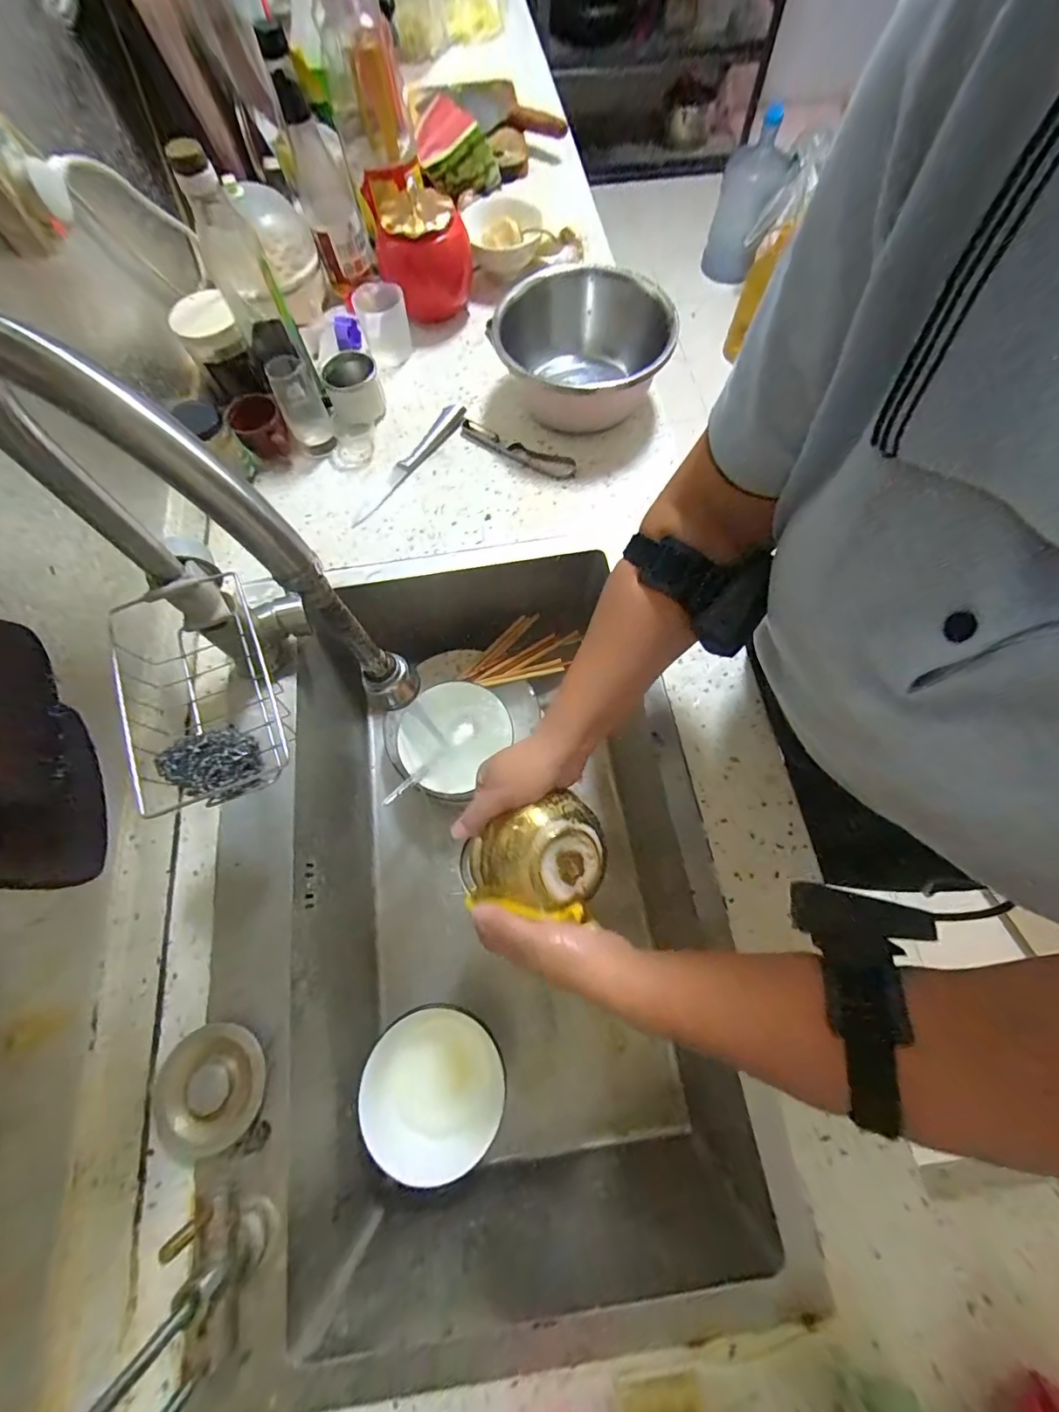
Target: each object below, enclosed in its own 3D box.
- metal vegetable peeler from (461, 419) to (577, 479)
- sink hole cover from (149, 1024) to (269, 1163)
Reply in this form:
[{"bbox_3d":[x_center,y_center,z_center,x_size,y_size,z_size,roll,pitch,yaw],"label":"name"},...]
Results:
[{"bbox_3d":[-0.016,-0.328,0.618,0.163,0.009,0.035,25,72,10],"label":"metal vegetable peeler"},{"bbox_3d":[-0.257,0.303,0.381,0.093,0.015,0.081,-28,71,-9],"label":"sink hole cover"}]

